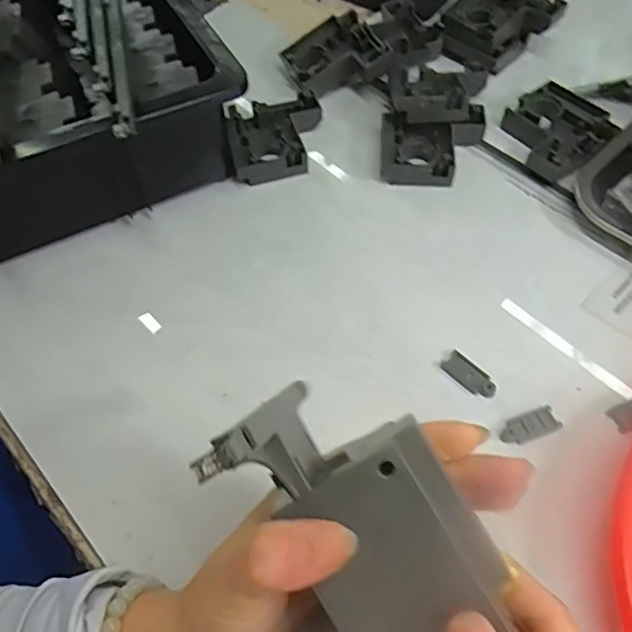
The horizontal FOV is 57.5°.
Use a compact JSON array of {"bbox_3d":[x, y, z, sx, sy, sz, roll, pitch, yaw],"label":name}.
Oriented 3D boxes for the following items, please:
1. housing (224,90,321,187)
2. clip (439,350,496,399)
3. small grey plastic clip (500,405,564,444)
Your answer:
[{"bbox_3d":[-0.032,-0.144,0.465,0.078,0.019,0.077,-13,58,-5],"label":"housing"},{"bbox_3d":[0.096,0.037,0.358,0.016,0.006,0.035,-40,64,-20],"label":"clip"},{"bbox_3d":[0.125,0.065,0.338,0.035,0.006,0.015,-18,59,-8],"label":"small grey plastic clip"}]

